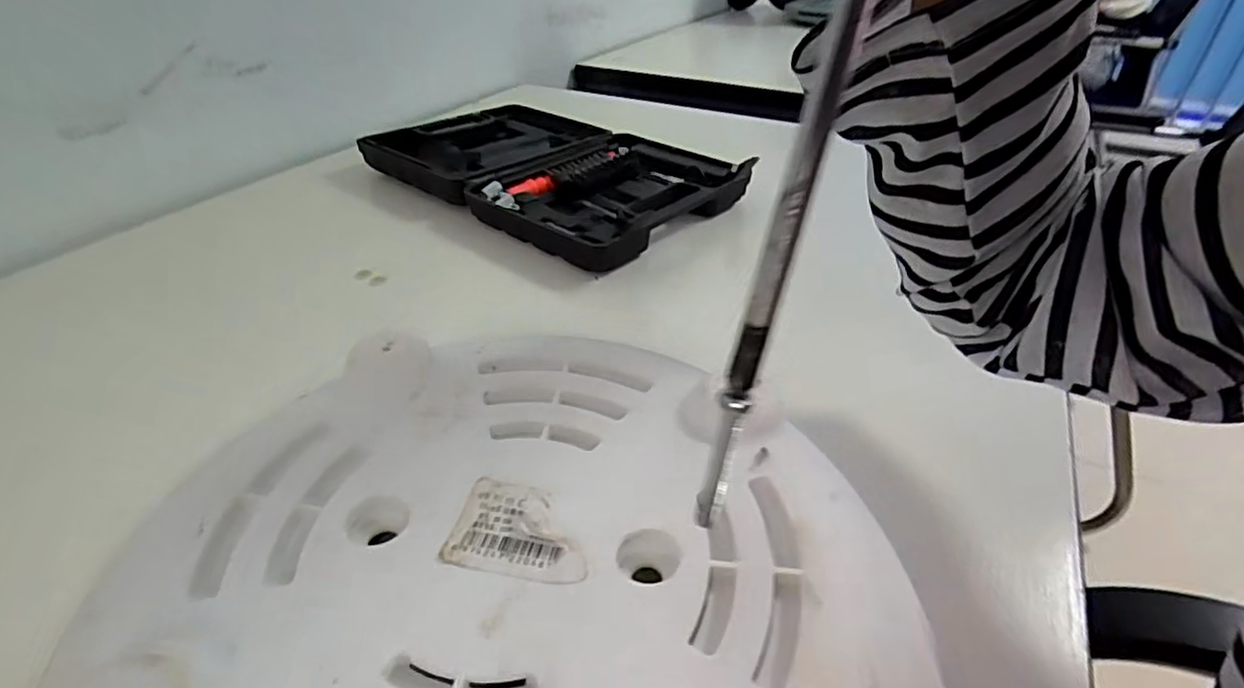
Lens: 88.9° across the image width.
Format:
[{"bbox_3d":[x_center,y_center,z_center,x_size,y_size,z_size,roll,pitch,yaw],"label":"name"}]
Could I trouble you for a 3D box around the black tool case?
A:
[{"bbox_3d":[-0.070,-0.165,0.608,0.340,0.045,0.207,28,41,33],"label":"black tool case"}]

